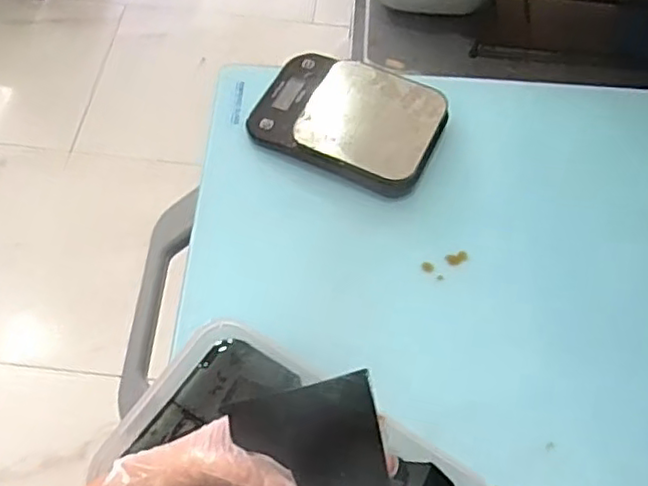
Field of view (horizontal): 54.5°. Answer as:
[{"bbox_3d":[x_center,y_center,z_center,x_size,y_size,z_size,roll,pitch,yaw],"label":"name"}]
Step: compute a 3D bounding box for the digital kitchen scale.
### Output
[{"bbox_3d":[0.026,-0.137,0.676,0.193,0.030,0.137,24,62,10],"label":"digital kitchen scale"}]

